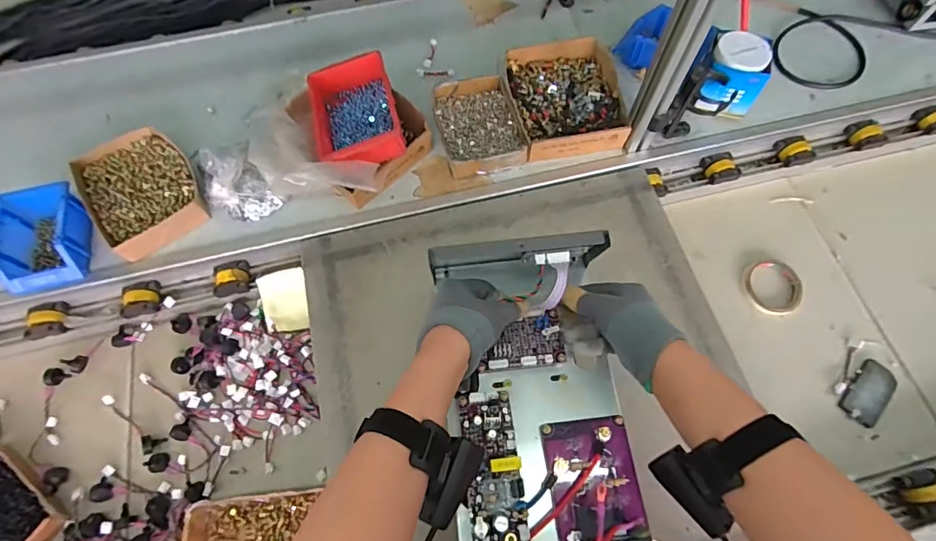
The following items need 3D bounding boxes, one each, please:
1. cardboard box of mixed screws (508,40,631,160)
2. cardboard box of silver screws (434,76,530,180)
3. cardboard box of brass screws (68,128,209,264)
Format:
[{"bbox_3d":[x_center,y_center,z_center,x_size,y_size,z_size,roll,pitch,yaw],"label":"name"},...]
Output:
[{"bbox_3d":[0.174,-0.316,0.865,0.196,0.055,0.251,-8,67,-3],"label":"cardboard box of mixed screws"},{"bbox_3d":[0.015,-0.257,0.841,0.139,0.046,0.200,-14,67,-6],"label":"cardboard box of silver screws"},{"bbox_3d":[-0.551,-0.139,0.804,0.164,0.050,0.229,-34,71,-14],"label":"cardboard box of brass screws"}]

